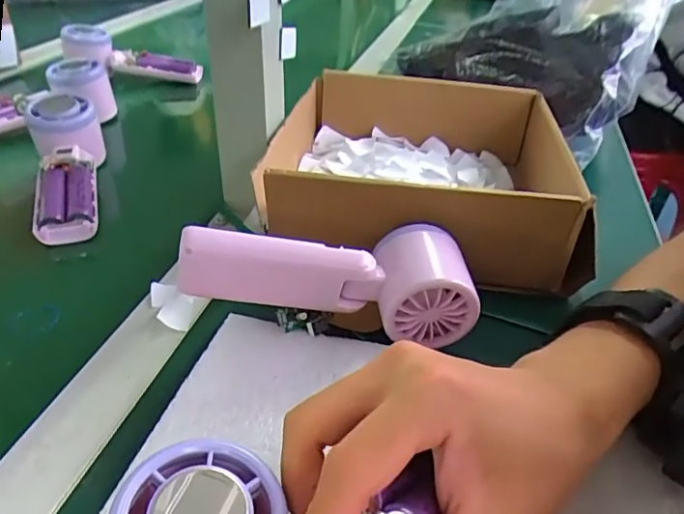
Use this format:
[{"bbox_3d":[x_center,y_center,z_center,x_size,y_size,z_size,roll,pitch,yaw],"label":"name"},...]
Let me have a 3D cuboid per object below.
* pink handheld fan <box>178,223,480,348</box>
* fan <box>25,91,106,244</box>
[{"bbox_3d":[-0.007,0.009,0.306,0.157,0.062,0.046,-1,38,-4],"label":"pink handheld fan"},{"bbox_3d":[-0.225,-0.081,0.444,0.053,0.051,0.165,-12,40,-18],"label":"fan"}]

